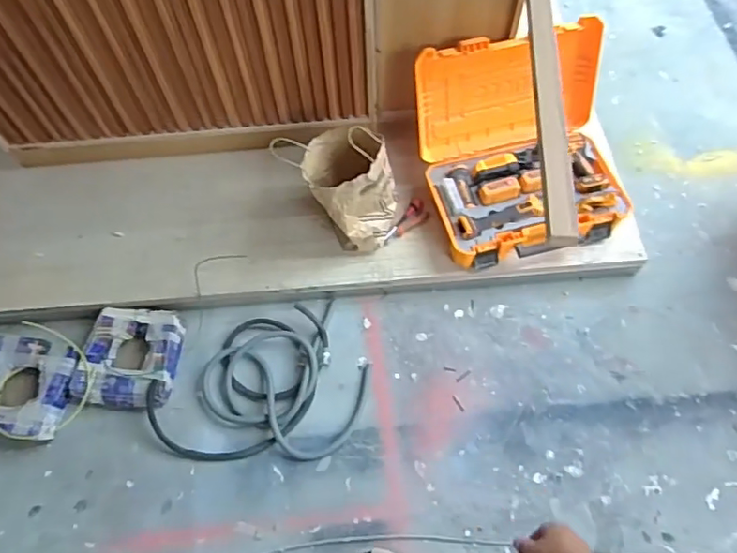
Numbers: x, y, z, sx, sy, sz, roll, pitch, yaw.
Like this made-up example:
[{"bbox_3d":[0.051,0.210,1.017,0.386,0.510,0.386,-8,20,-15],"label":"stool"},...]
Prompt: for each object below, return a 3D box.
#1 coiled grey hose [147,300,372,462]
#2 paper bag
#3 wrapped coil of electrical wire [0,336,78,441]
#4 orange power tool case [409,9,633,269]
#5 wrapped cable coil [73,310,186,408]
[{"bbox_3d":[-0.300,0.320,1.553,0.599,0.042,0.433,-16,66,-6],"label":"coiled grey hose"},{"bbox_3d":[-0.073,-0.279,1.583,0.227,0.336,0.323,-38,70,-15],"label":"paper bag"},{"bbox_3d":[-0.975,0.309,1.556,0.290,0.042,0.265,8,66,5],"label":"wrapped coil of electrical wire"},{"bbox_3d":[0.445,-0.369,1.576,0.530,0.340,0.497,-12,65,-4],"label":"orange power tool case"},{"bbox_3d":[-0.675,0.225,1.565,0.260,0.039,0.280,5,65,4],"label":"wrapped cable coil"}]

